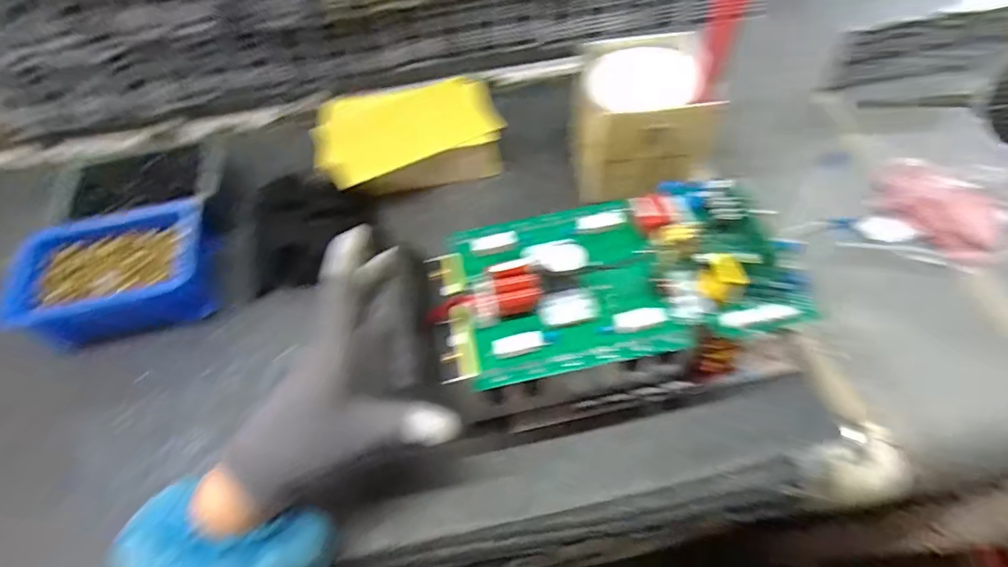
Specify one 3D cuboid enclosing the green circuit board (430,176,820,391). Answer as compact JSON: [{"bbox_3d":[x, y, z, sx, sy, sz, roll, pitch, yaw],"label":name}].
[{"bbox_3d":[0.073,-0.004,0.329,0.236,0.034,0.131,-14,58,-5],"label":"green circuit board"}]

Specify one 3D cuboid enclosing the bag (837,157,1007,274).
[{"bbox_3d":[0.409,-0.071,0.454,0.169,0.028,0.119,2,56,20],"label":"bag"}]

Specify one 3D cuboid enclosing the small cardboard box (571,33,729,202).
[{"bbox_3d":[0.129,-0.161,0.480,0.122,0.098,0.114,3,58,5],"label":"small cardboard box"}]

